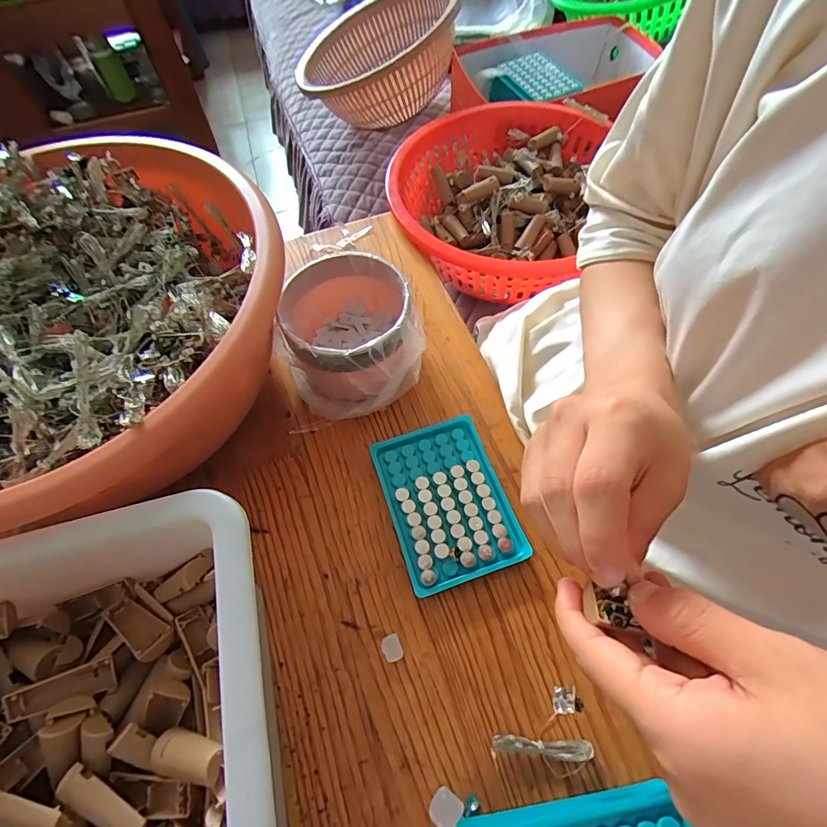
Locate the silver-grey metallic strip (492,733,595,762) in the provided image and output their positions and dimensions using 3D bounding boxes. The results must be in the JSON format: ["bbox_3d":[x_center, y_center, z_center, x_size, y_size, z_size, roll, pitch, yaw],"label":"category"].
[{"bbox_3d":[0.084,0.217,0.287,0.062,0.011,0.011,1,60,4],"label":"silver-grey metallic strip"}]

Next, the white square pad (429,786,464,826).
[{"bbox_3d":[0.020,0.249,0.277,0.019,0.004,0.018,28,66,18],"label":"white square pad"}]

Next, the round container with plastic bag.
[{"bbox_3d":[-0.057,-0.070,0.410,0.117,0.085,0.130,-9,60,-2],"label":"round container with plastic bag"}]

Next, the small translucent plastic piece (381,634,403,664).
[{"bbox_3d":[-0.016,0.171,0.321,0.014,0.004,0.017,-19,61,-7],"label":"small translucent plastic piece"}]

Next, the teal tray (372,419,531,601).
[{"bbox_3d":[0.027,0.072,0.368,0.095,0.016,0.130,-18,61,-6],"label":"teal tray"}]

